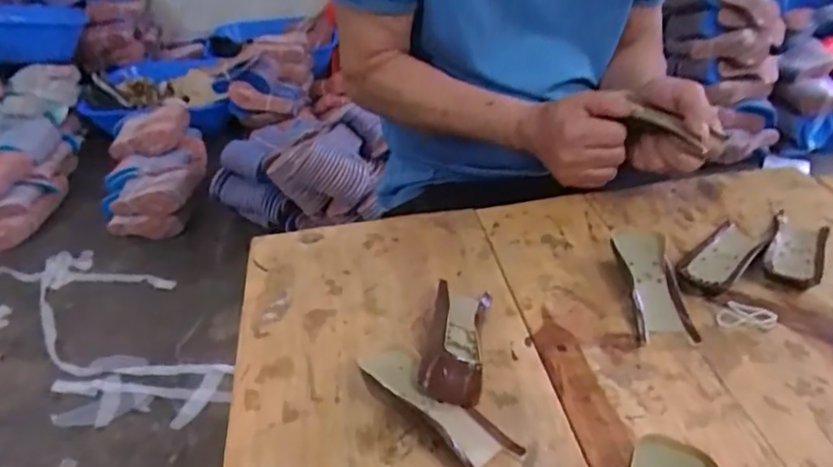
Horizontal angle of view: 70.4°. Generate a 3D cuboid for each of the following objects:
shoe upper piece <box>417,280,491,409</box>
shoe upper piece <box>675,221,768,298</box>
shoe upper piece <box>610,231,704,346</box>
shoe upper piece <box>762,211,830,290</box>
[{"bbox_3d":[0.032,0.079,0.457,0.043,0.036,0.124,3,35,9],"label":"shoe upper piece"},{"bbox_3d":[0.278,0.020,0.536,0.044,0.014,0.121,27,45,37],"label":"shoe upper piece"},{"bbox_3d":[0.202,0.040,0.509,0.046,0.020,0.124,0,35,5],"label":"shoe upper piece"},{"bbox_3d":[0.348,0.012,0.540,0.044,0.017,0.118,18,40,29],"label":"shoe upper piece"}]

